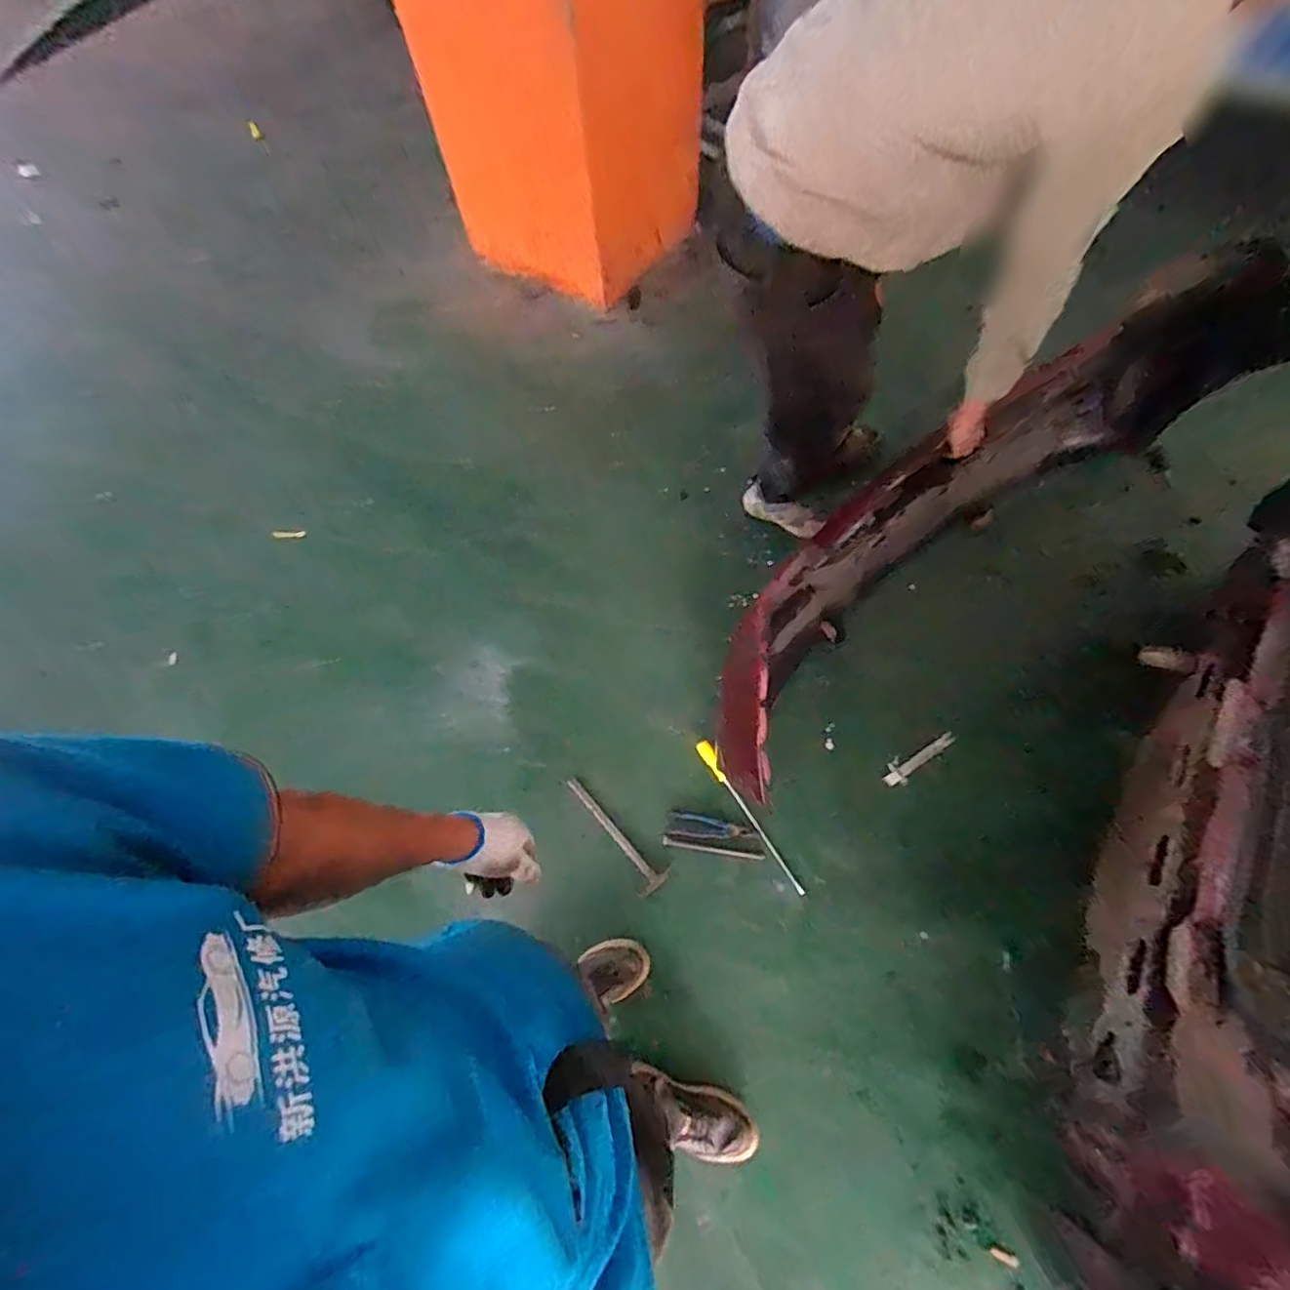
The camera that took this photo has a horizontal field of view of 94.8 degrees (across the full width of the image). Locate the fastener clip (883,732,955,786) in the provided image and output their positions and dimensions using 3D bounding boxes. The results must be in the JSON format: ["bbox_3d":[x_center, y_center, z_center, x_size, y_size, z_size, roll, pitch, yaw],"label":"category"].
[{"bbox_3d":[0.648,0.269,1.405,0.186,0.012,0.057,-37,67,5],"label":"fastener clip"}]

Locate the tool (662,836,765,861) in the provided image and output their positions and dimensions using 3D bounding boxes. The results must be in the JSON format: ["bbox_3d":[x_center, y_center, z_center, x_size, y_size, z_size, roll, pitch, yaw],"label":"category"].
[{"bbox_3d":[0.154,0.462,1.344,0.226,0.007,0.019,9,66,7],"label":"tool"}]

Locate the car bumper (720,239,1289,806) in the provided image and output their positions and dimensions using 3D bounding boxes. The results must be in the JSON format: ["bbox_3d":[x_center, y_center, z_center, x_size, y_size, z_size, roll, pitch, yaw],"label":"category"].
[{"bbox_3d":[0.789,-0.308,1.389,1.618,0.547,0.354,-38,69,-12],"label":"car bumper"}]

